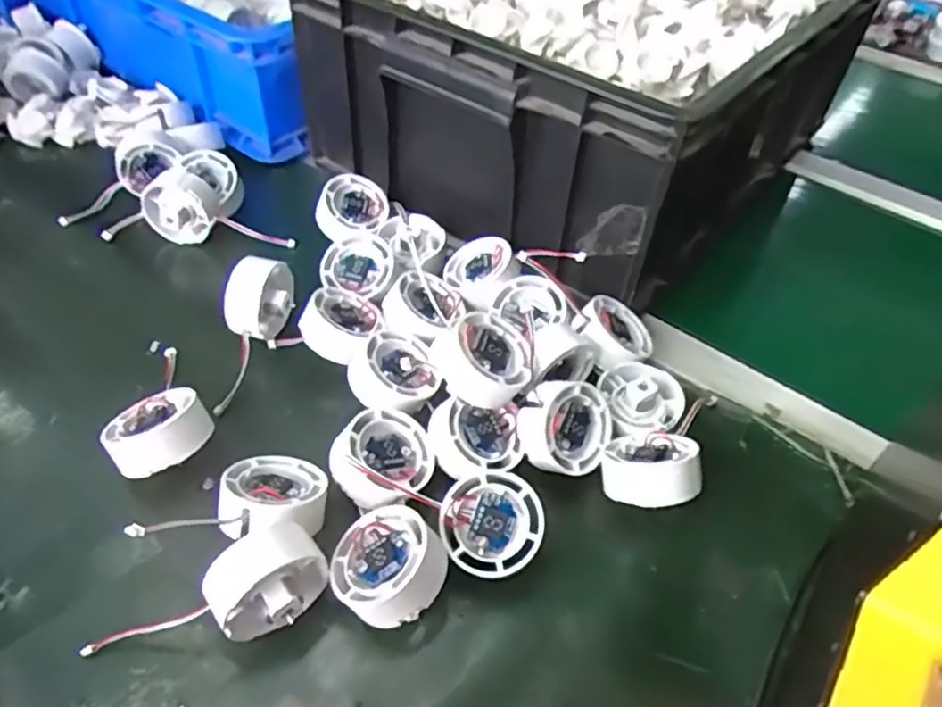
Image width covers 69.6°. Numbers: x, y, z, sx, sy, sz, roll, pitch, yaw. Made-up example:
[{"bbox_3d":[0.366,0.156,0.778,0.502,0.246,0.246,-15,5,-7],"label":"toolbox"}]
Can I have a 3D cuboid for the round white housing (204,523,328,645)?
[{"bbox_3d":[-0.097,0.112,0.328,0.035,0.050,0.055,31,52,23],"label":"round white housing"}]

